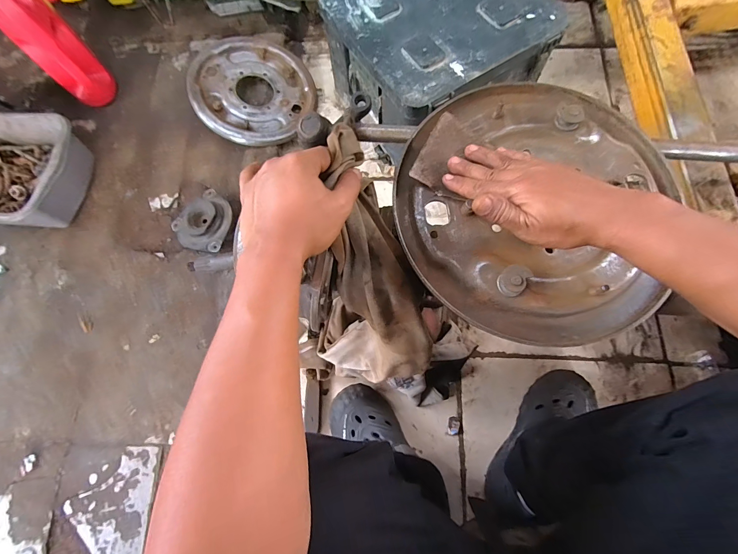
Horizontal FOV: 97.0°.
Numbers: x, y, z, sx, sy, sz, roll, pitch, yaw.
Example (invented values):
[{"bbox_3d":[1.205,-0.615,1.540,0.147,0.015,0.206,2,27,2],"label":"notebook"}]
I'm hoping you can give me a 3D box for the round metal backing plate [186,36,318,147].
[{"bbox_3d":[-0.281,-0.455,0.792,0.265,0.020,0.277,3,82,-18],"label":"round metal backing plate"}]

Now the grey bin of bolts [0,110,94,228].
[{"bbox_3d":[-0.825,-0.232,0.754,0.307,0.124,0.251,4,73,4],"label":"grey bin of bolts"}]

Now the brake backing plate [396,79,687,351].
[{"bbox_3d":[0.174,-0.089,0.351,0.276,0.035,0.304,21,77,7],"label":"brake backing plate"}]

